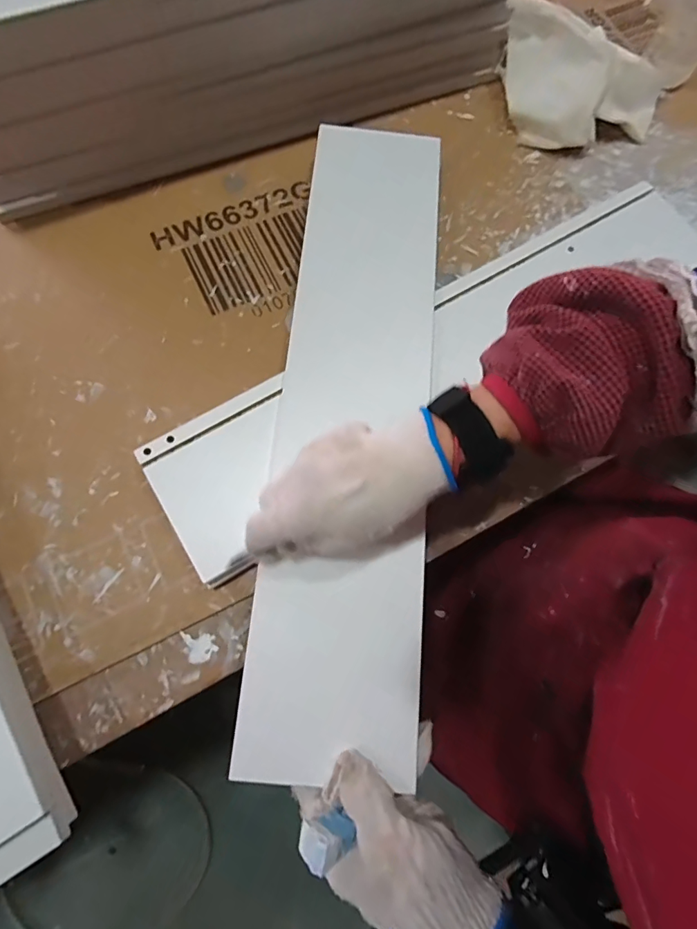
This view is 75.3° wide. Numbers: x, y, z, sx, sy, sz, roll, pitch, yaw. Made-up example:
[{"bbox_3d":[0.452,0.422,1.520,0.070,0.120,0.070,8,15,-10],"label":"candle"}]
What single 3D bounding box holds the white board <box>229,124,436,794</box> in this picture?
[{"bbox_3d":[0.007,-0.054,0.371,0.122,0.018,0.539,5,75,0],"label":"white board"}]

